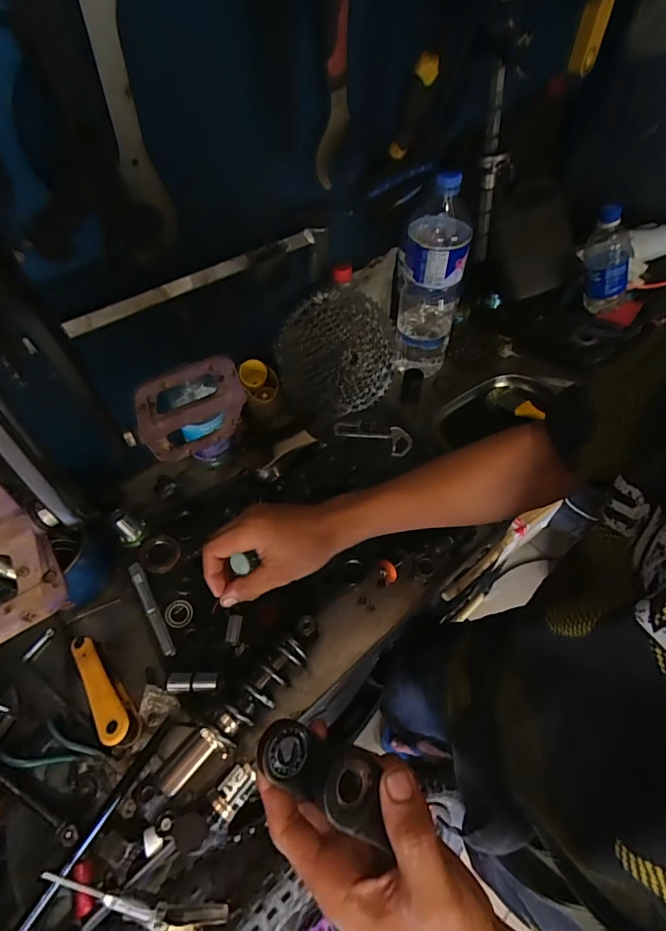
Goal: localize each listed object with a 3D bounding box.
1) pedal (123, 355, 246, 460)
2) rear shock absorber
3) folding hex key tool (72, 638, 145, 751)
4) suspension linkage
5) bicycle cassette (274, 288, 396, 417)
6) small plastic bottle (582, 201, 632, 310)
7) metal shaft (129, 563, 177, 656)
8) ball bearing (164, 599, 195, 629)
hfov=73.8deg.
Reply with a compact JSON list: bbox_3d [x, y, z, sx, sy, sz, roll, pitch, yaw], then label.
[{"bbox_3d":[-0.128,-0.047,0.389,0.104,0.098,0.016,-30,58,-18],"label":"pedal"},{"bbox_3d":[-0.079,0.265,0.458,0.084,0.053,0.224,35,63,24],"label":"rear shock absorber"},{"bbox_3d":[-0.252,0.246,0.487,0.031,0.038,0.129,-37,61,-21],"label":"folding hex key tool"},{"bbox_3d":[-0.007,0.177,0.260,0.053,0.084,0.037,42,59,-8],"label":"suspension linkage"},{"bbox_3d":[0.012,-0.172,0.696,0.194,0.192,0.045,-25,23,-13],"label":"bicycle cassette"},{"bbox_3d":[0.450,-0.342,0.742,0.053,0.163,0.072,-34,37,-22],"label":"small plastic bottle"},{"bbox_3d":[-0.227,0.176,0.551,0.014,0.015,0.130,-28,58,-17],"label":"metal shaft"},{"bbox_3d":[-0.191,0.184,0.550,0.033,0.007,0.033,32,62,23],"label":"ball bearing"}]

